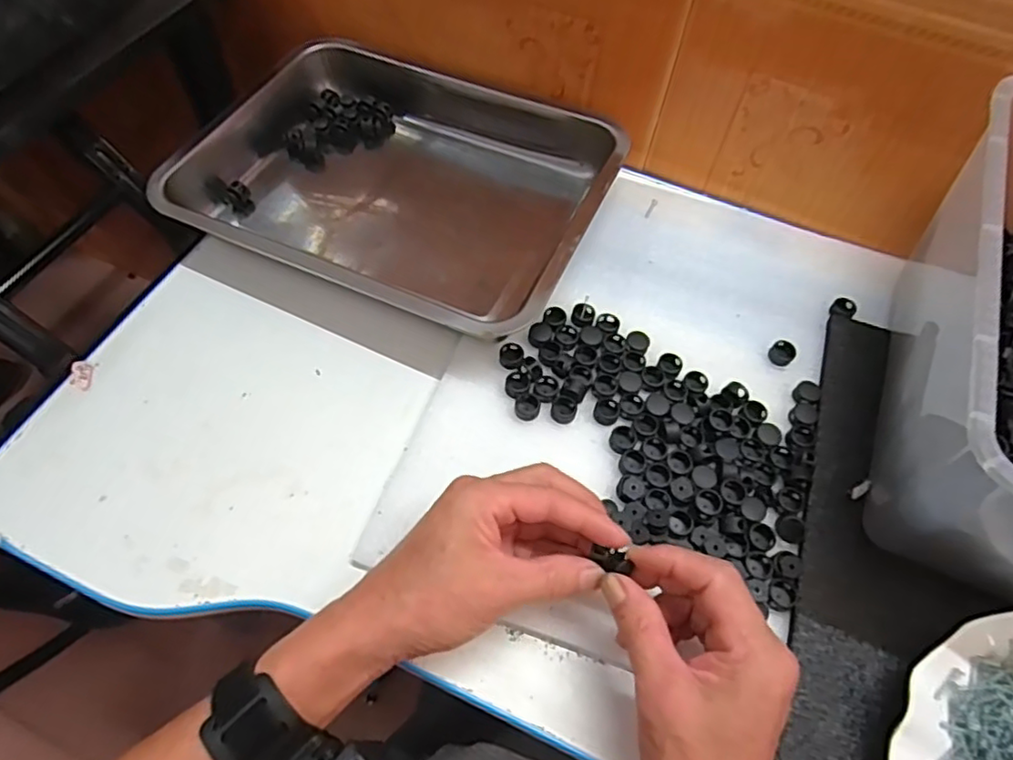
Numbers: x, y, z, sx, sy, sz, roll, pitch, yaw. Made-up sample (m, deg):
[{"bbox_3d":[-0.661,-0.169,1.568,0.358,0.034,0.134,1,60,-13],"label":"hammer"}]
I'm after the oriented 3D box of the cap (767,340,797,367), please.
[{"bbox_3d":[0.199,-0.020,0.455,0.017,0.011,0.017,0,59,0],"label":"cap"}]

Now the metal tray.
[{"bbox_3d":[-0.081,-0.158,0.505,0.307,0.052,0.239,22,61,13],"label":"metal tray"}]

